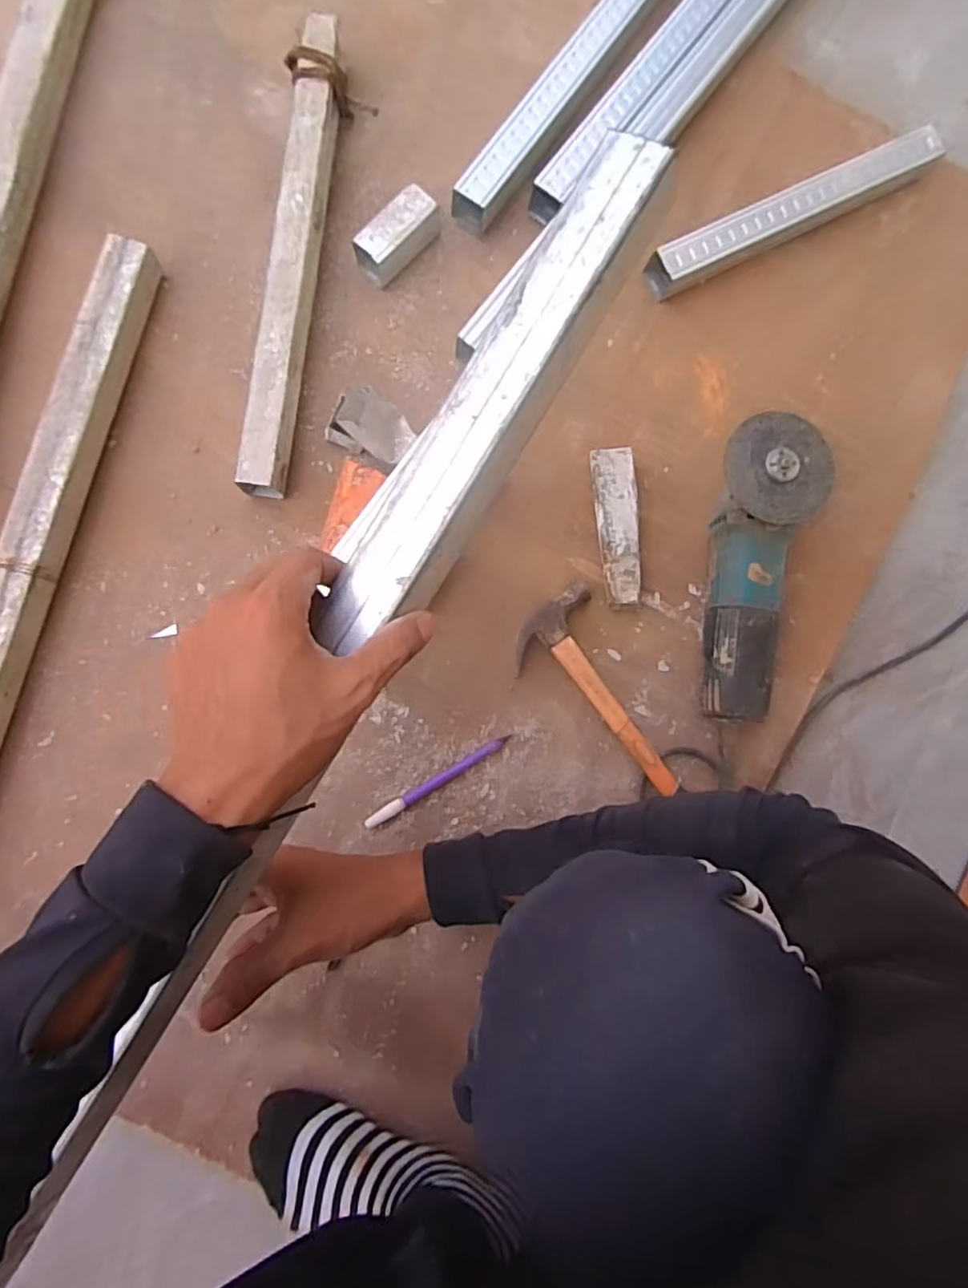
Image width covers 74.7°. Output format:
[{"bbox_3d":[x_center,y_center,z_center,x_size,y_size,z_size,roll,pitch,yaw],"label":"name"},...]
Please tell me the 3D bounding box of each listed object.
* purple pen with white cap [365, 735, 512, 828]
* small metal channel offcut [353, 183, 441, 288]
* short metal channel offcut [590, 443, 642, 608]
[{"bbox_3d":[-0.041,0.123,0.574,0.146,0.007,0.012,-31,87,-8],"label":"purple pen with white cap"},{"bbox_3d":[-0.084,-0.397,0.621,0.090,0.044,0.034,-44,89,-9],"label":"small metal channel offcut"},{"bbox_3d":[0.124,-0.109,0.599,0.039,0.032,0.146,-4,83,-6],"label":"short metal channel offcut"}]

